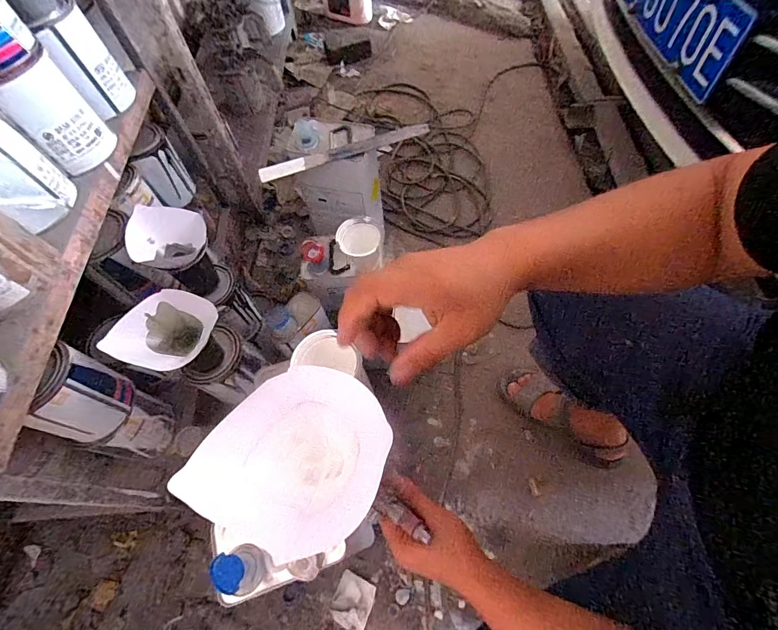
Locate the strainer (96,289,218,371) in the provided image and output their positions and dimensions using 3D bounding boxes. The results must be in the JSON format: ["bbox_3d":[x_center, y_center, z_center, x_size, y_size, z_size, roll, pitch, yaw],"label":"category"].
[{"bbox_3d":[-0.296,0.032,0.533,0.119,0.079,0.109,13,63,12],"label":"strainer"}]

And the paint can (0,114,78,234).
[{"bbox_3d":[-0.456,-0.175,0.451,0.078,0.131,0.084,39,71,22],"label":"paint can"}]

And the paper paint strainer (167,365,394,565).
[{"bbox_3d":[-0.058,0.093,0.254,0.106,0.086,0.115,0,61,1],"label":"paper paint strainer"}]

